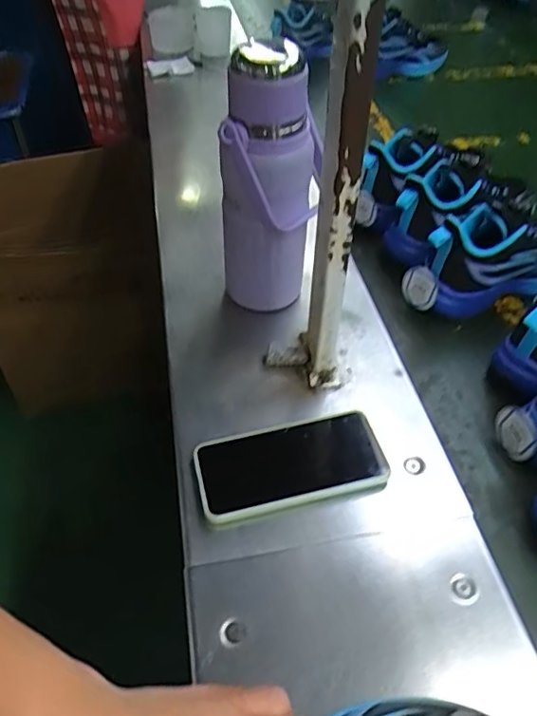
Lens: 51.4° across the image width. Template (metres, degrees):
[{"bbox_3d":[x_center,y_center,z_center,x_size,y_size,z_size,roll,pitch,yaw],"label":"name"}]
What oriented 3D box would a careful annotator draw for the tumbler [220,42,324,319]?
[{"bbox_3d":[0.001,-0.154,0.565,0.092,0.275,0.083,3,47,0],"label":"tumbler"}]

